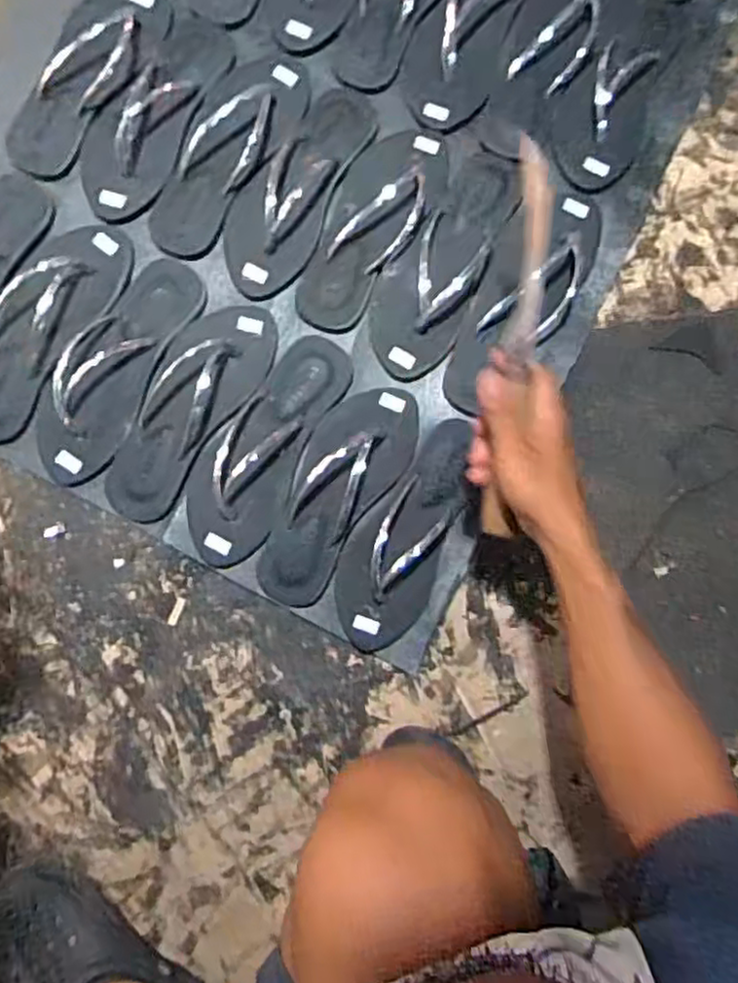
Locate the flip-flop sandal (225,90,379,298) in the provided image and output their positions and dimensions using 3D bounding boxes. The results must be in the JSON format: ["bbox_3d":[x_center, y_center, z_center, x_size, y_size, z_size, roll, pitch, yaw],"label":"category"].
[{"bbox_3d":[-0.077,-0.318,0.718,0.094,0.036,0.235,27,85,1],"label":"flip-flop sandal"}]

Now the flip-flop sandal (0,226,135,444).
[{"bbox_3d":[-0.332,-0.166,0.703,0.093,0.032,0.241,33,86,2],"label":"flip-flop sandal"}]

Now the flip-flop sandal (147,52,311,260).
[{"bbox_3d":[-0.149,-0.355,0.725,0.090,0.031,0.234,33,86,2],"label":"flip-flop sandal"}]

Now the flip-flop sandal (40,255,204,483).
[{"bbox_3d":[-0.258,-0.127,0.700,0.097,0.034,0.243,25,85,1],"label":"flip-flop sandal"}]

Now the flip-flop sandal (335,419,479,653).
[{"bbox_3d":[0.035,0.039,0.708,0.093,0.043,0.240,21,85,1],"label":"flip-flop sandal"}]

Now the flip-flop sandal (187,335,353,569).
[{"bbox_3d":[-0.101,-0.046,0.698,0.097,0.029,0.242,33,86,2],"label":"flip-flop sandal"}]

